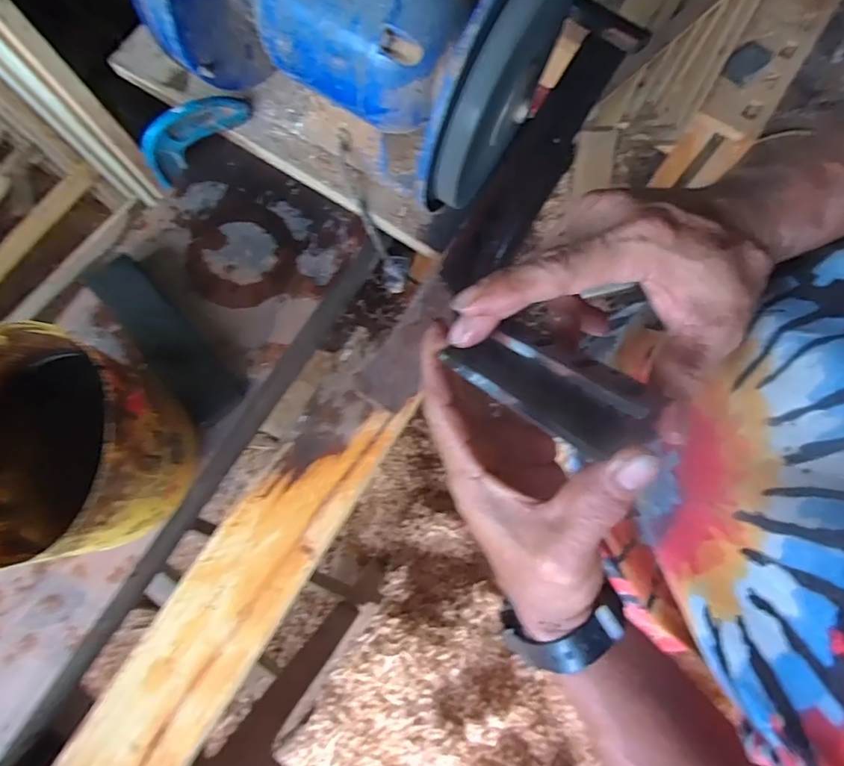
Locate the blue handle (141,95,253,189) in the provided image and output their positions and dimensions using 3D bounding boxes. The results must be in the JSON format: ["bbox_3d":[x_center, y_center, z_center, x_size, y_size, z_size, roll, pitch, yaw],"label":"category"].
[{"bbox_3d":[-0.245,-0.272,0.557,0.126,0.069,0.020,-29,78,-6],"label":"blue handle"}]

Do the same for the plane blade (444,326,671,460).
[{"bbox_3d":[0.061,-0.002,0.247,0.046,0.010,0.107,-43,49,-17],"label":"plane blade"}]

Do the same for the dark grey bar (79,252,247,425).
[{"bbox_3d":[-0.262,-0.048,0.520,0.055,0.028,0.200,-44,80,-9],"label":"dark grey bar"}]

